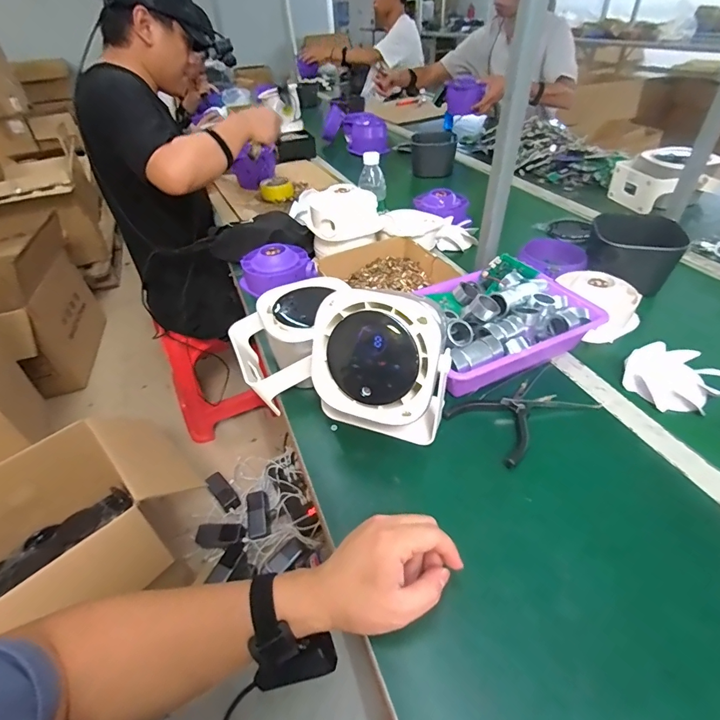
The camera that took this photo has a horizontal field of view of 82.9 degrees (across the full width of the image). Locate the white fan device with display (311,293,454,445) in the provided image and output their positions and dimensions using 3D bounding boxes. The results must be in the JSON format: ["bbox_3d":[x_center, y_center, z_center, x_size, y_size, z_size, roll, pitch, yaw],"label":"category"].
[{"bbox_3d":[0.020,0.019,0.469,0.143,0.182,0.066,15,45,19],"label":"white fan device with display"}]

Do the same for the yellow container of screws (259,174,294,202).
[{"bbox_3d":[-0.242,-0.498,1.181,0.088,0.046,0.087,-14,43,-11],"label":"yellow container of screws"}]

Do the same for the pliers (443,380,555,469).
[{"bbox_3d":[0.188,0.069,0.537,0.141,0.021,0.108,-35,51,-30],"label":"pliers"}]

